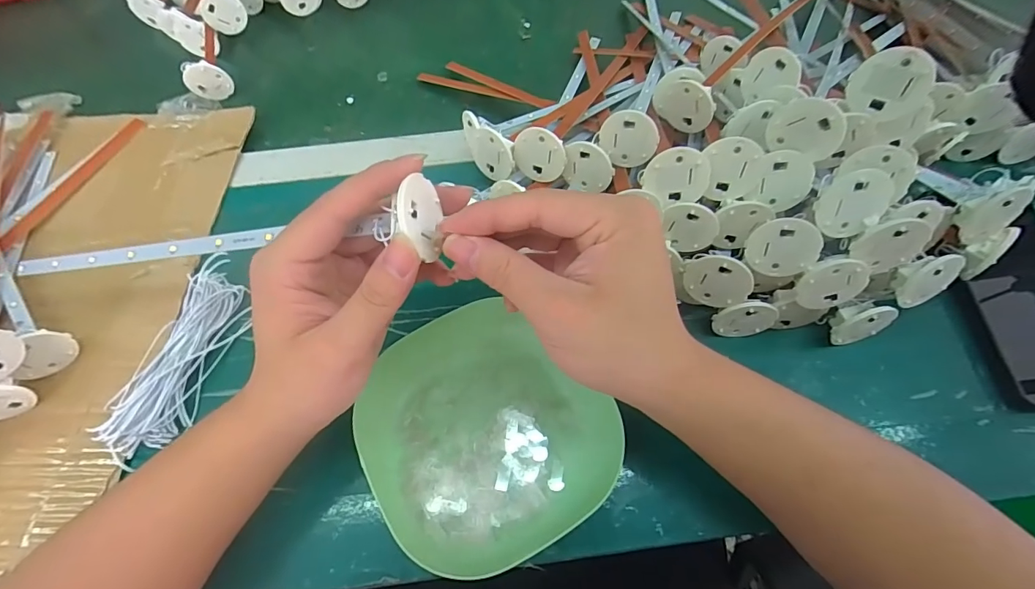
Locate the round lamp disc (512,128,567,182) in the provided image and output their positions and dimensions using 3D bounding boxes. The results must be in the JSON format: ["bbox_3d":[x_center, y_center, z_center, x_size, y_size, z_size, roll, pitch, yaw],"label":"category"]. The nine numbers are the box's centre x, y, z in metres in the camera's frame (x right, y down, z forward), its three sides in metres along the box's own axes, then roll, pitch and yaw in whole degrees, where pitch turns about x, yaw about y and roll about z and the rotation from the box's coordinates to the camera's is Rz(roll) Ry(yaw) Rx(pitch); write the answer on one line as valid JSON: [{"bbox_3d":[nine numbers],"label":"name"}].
[{"bbox_3d":[0.015,-0.097,0.315,0.038,0.037,0.004,16,45,23],"label":"round lamp disc"}]

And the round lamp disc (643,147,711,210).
[{"bbox_3d":[0.096,-0.070,0.268,0.037,0.034,0.005,-8,36,8],"label":"round lamp disc"}]

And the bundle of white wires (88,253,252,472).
[{"bbox_3d":[-0.224,0.040,0.304,0.044,0.017,0.139,14,64,9],"label":"bundle of white wires"}]

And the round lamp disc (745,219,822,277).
[{"bbox_3d":[0.156,-0.028,0.264,0.036,0.037,0.004,35,42,-3],"label":"round lamp disc"}]

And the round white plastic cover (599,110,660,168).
[{"bbox_3d":[0.076,-0.105,0.304,0.038,0.036,0.004,47,40,-21],"label":"round white plastic cover"}]

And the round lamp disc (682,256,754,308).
[{"bbox_3d":[0.123,-0.007,0.277,0.038,0.037,0.004,9,42,27],"label":"round lamp disc"}]

